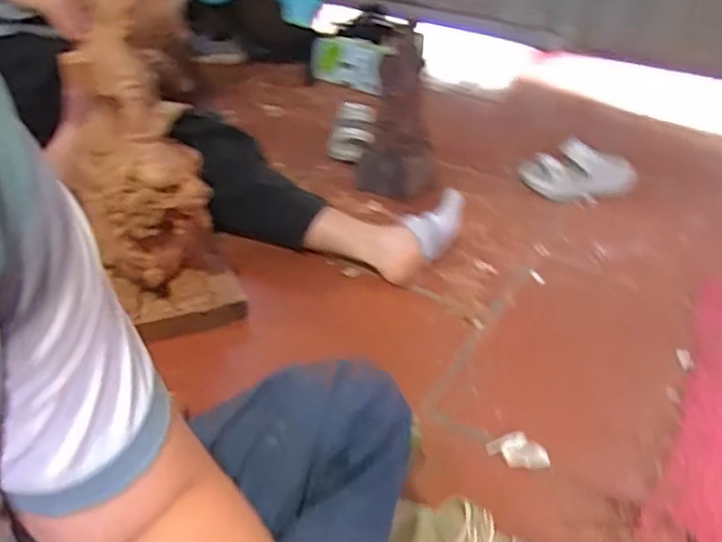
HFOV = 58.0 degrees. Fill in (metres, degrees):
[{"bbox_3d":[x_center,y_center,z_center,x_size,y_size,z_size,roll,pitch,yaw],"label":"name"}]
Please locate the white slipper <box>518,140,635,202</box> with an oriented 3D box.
[{"bbox_3d":[0.507,-0.228,1.515,0.243,0.105,0.103,4,34,-3],"label":"white slipper"}]

